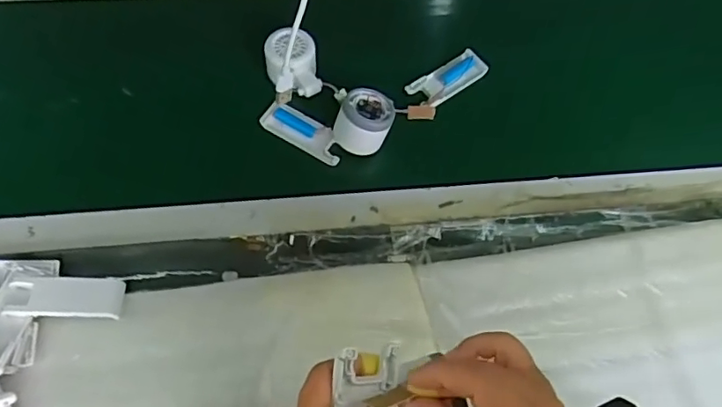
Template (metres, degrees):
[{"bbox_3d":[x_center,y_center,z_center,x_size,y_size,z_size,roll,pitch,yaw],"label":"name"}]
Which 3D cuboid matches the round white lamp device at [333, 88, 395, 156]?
[{"bbox_3d":[0.004,-0.091,0.624,0.057,0.043,0.064,30,69,10],"label":"round white lamp device"}]

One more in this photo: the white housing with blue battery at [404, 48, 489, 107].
[{"bbox_3d":[0.107,-0.154,0.683,0.099,0.014,0.043,-35,73,-16],"label":"white housing with blue battery"}]

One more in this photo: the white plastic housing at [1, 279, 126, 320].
[{"bbox_3d":[-0.281,0.091,0.530,0.099,0.010,0.039,2,66,-15],"label":"white plastic housing"}]

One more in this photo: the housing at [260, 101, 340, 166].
[{"bbox_3d":[-0.066,-0.081,0.643,0.101,0.013,0.035,30,69,10],"label":"housing"}]

